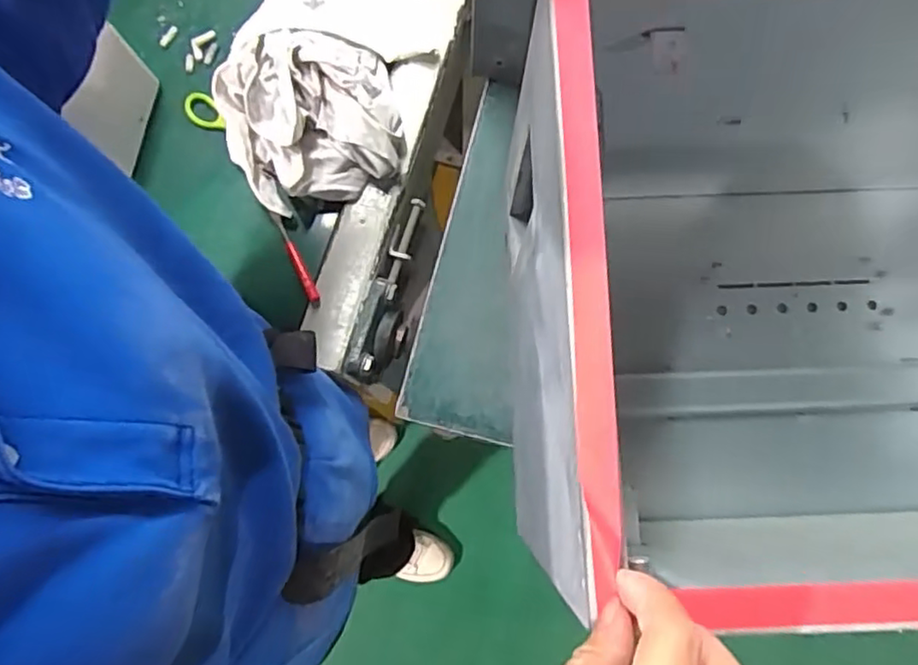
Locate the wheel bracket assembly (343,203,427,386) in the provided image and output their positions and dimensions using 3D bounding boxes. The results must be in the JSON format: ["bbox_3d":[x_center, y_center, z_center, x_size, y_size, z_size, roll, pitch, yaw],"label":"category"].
[{"bbox_3d":[-0.059,-0.038,0.614,0.042,0.061,0.179,17,80,3],"label":"wheel bracket assembly"}]

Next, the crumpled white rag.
[{"bbox_3d":[-0.136,-0.197,0.582,0.155,0.065,0.150,-14,80,-2],"label":"crumpled white rag"}]

